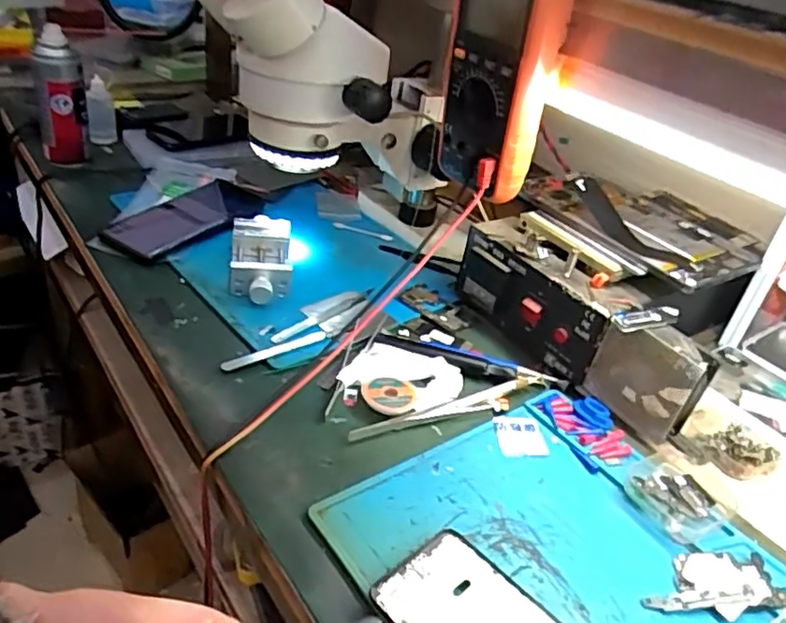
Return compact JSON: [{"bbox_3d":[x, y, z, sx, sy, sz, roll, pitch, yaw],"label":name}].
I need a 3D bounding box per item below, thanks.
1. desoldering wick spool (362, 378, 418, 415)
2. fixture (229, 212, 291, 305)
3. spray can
[{"bbox_3d":[-0.003,0.066,0.494,0.040,0.007,0.038,7,33,-4],"label":"desoldering wick spool"},{"bbox_3d":[-0.129,-0.053,0.614,0.056,0.029,0.128,1,34,-13],"label":"fixture"},{"bbox_3d":[-0.376,-0.240,0.709,0.053,0.142,0.044,-15,40,-28],"label":"spray can"}]

